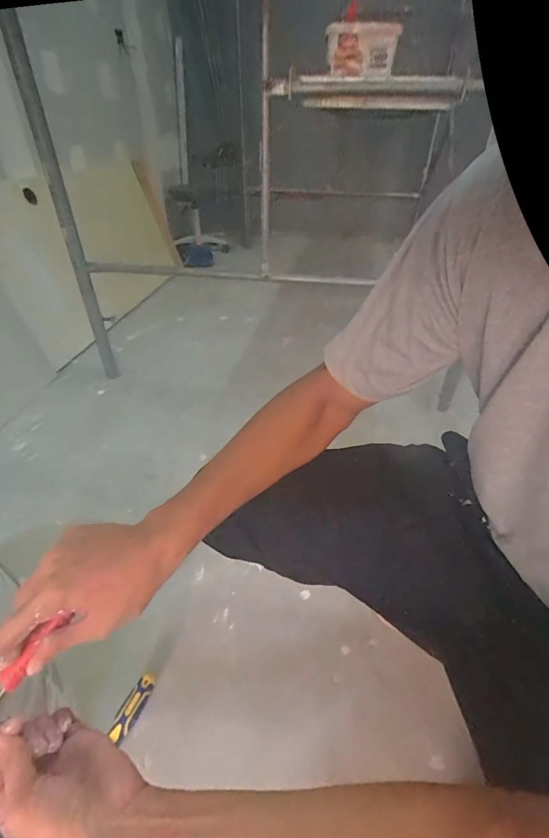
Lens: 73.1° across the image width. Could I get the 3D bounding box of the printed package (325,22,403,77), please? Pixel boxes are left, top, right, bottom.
[{"bbox_3d":[0.199,-0.851,0.847,0.164,0.091,0.039,7,38,1],"label":"printed package"}]

